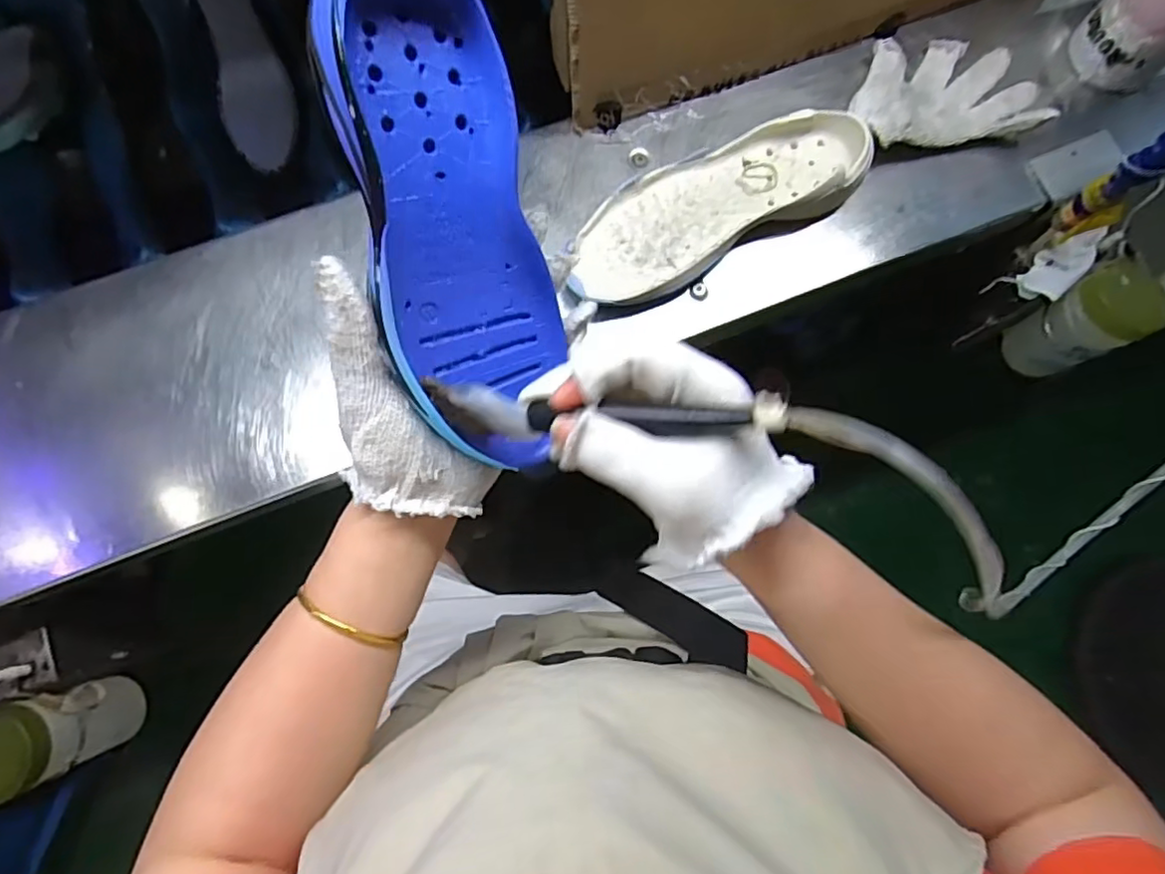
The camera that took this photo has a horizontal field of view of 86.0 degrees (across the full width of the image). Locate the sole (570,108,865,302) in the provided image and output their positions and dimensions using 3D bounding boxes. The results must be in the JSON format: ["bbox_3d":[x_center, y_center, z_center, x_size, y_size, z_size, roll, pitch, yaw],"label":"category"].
[{"bbox_3d":[0.111,-0.197,0.534,0.263,0.048,0.094,-25,78,-6],"label":"sole"}]

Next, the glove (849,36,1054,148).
[{"bbox_3d":[0.324,-0.314,0.568,0.172,0.040,0.107,-7,77,-2],"label":"glove"}]

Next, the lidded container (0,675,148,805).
[{"bbox_3d":[-0.477,0.272,0.566,0.085,0.121,0.077,-16,77,-4],"label":"lidded container"}]

